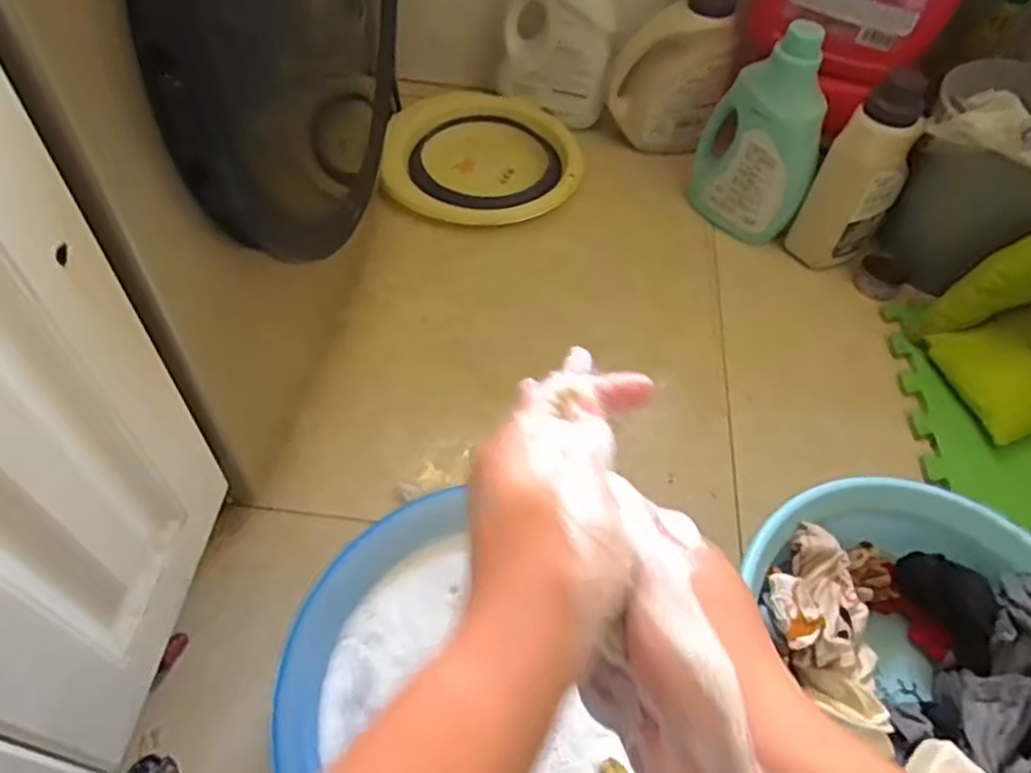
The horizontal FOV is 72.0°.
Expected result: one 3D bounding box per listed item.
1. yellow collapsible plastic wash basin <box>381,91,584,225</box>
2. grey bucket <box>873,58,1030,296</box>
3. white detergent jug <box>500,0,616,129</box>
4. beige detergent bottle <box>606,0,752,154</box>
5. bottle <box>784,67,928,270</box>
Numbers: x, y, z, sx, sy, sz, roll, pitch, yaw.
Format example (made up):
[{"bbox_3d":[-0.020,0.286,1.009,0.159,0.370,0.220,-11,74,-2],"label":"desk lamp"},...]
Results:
[{"bbox_3d":[-0.053,-0.363,1.109,0.294,0.029,0.277,2,55,-3],"label":"yellow collapsible plastic wash basin"},{"bbox_3d":[0.656,-0.268,0.989,0.257,0.252,0.255,-33,64,-24],"label":"grey bucket"},{"bbox_3d":[0.068,-0.544,1.116,0.186,0.199,0.084,33,59,17],"label":"white detergent jug"},{"bbox_3d":[0.241,-0.482,1.090,0.177,0.246,0.089,2,55,-4],"label":"beige detergent bottle"},{"bbox_3d":[0.471,-0.282,0.966,0.103,0.249,0.090,32,59,16],"label":"bottle"}]

